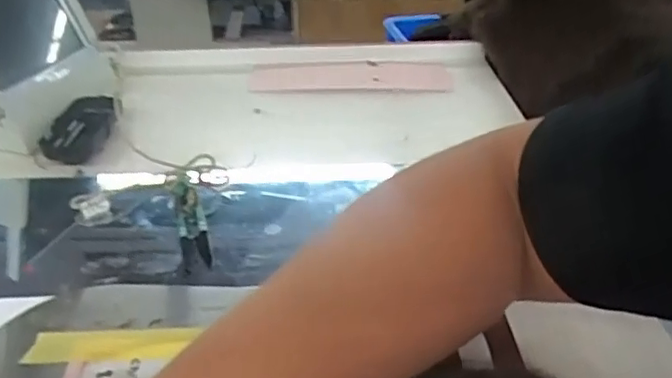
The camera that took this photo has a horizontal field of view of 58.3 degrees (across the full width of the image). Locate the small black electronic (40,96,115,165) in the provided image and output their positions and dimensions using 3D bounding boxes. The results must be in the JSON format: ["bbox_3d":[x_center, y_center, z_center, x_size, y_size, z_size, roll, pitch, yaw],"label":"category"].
[{"bbox_3d":[-0.262,-0.062,0.618,0.057,0.022,0.109,-6,35,-8],"label":"small black electronic"}]

